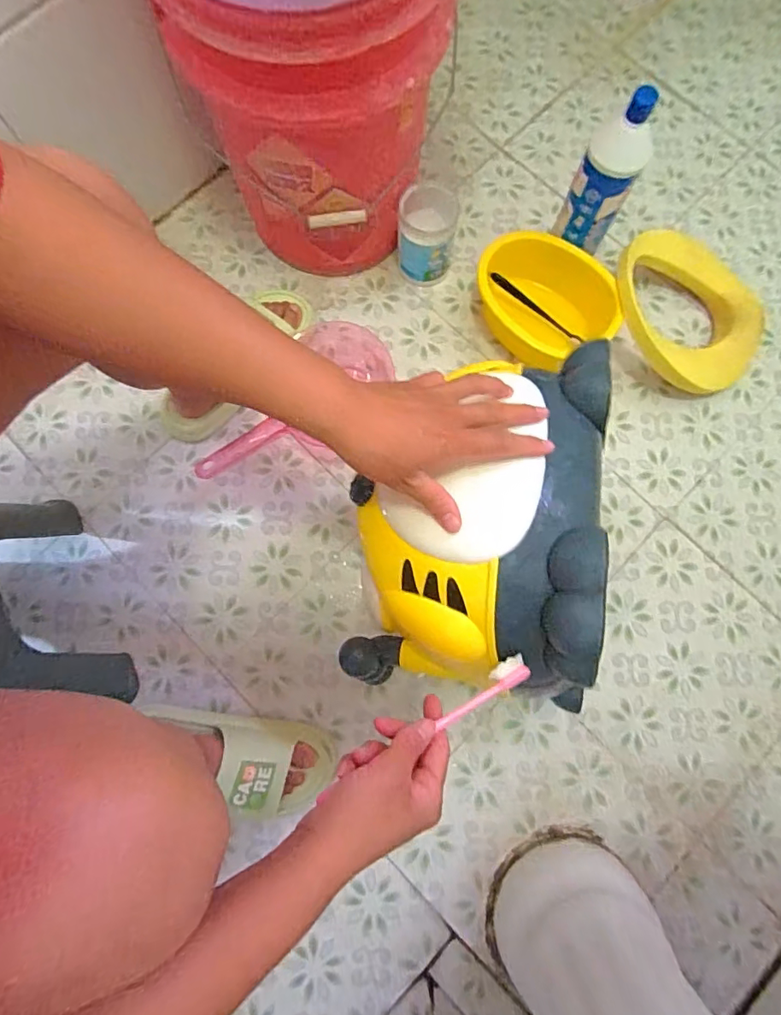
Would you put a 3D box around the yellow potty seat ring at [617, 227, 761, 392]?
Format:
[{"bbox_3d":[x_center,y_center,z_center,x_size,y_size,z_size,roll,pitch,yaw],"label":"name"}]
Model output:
[{"bbox_3d":[0.430,-0.286,0.736,0.239,0.071,0.174,42,82,6],"label":"yellow potty seat ring"}]

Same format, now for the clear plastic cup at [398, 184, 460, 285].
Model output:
[{"bbox_3d":[0.053,-0.401,0.751,0.082,0.128,0.076,0,80,-1],"label":"clear plastic cup"}]

